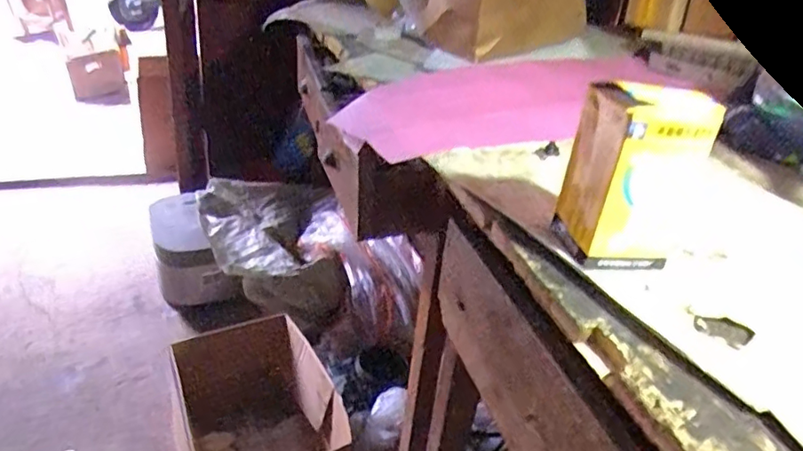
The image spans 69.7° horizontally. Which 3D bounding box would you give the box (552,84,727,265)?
[{"bbox_3d":[0.168,-0.037,0.419,0.082,0.126,0.070,-2,32,-8],"label":"box"}]

